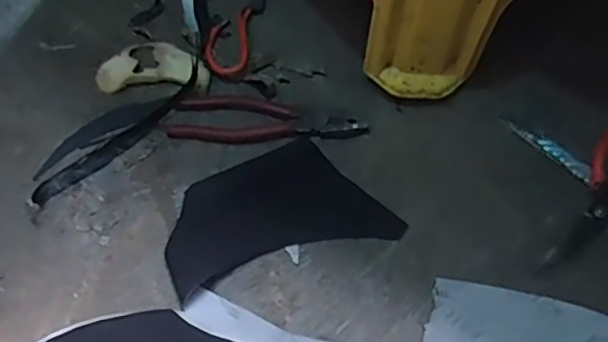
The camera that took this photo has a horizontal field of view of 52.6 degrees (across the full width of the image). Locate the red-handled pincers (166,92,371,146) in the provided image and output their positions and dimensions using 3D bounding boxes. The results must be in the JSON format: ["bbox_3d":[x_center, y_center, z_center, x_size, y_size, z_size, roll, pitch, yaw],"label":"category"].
[{"bbox_3d":[-0.036,-0.046,0.612,0.189,0.011,0.054,11,67,3],"label":"red-handled pincers"}]

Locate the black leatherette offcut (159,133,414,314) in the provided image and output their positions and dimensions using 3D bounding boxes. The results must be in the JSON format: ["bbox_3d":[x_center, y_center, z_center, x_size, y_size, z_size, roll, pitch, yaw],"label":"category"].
[{"bbox_3d":[-0.027,0.036,0.578,0.210,0.025,0.106,-16,68,-8],"label":"black leatherette offcut"}]

